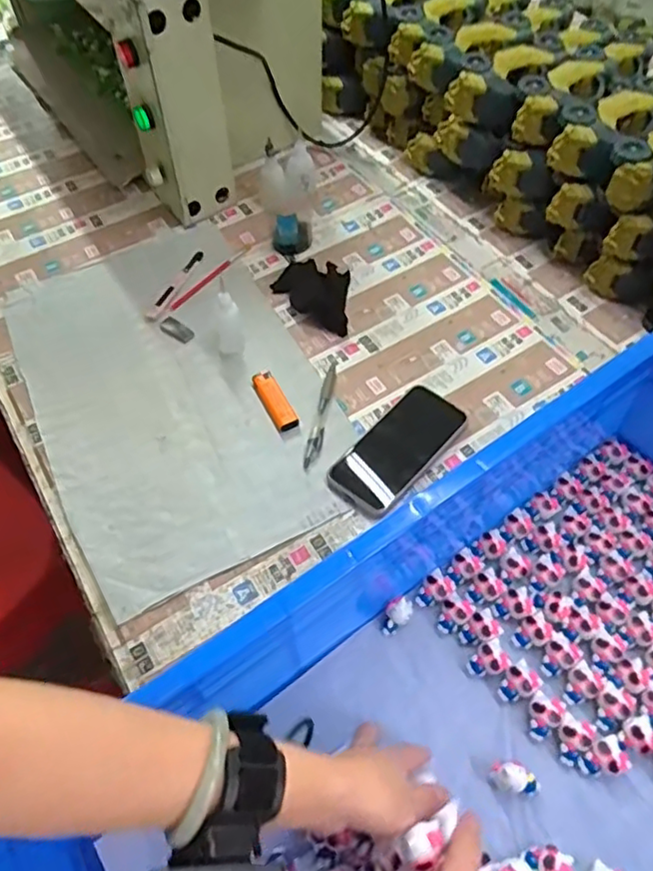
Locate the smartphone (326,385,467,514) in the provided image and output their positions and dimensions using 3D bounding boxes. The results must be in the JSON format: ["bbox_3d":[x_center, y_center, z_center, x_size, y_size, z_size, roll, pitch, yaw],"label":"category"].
[{"bbox_3d":[0.078,0.014,0.656,0.077,0.015,0.162,37,66,22],"label":"smartphone"}]

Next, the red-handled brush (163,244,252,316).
[{"bbox_3d":[-0.155,-0.210,0.812,0.014,0.006,0.164,34,64,20],"label":"red-handled brush"}]

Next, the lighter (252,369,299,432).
[{"bbox_3d":[-0.059,-0.040,0.687,0.026,0.014,0.082,-25,60,-13],"label":"lighter"}]

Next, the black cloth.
[{"bbox_3d":[-0.005,-0.184,0.784,0.127,0.012,0.087,34,65,21],"label":"black cloth"}]

